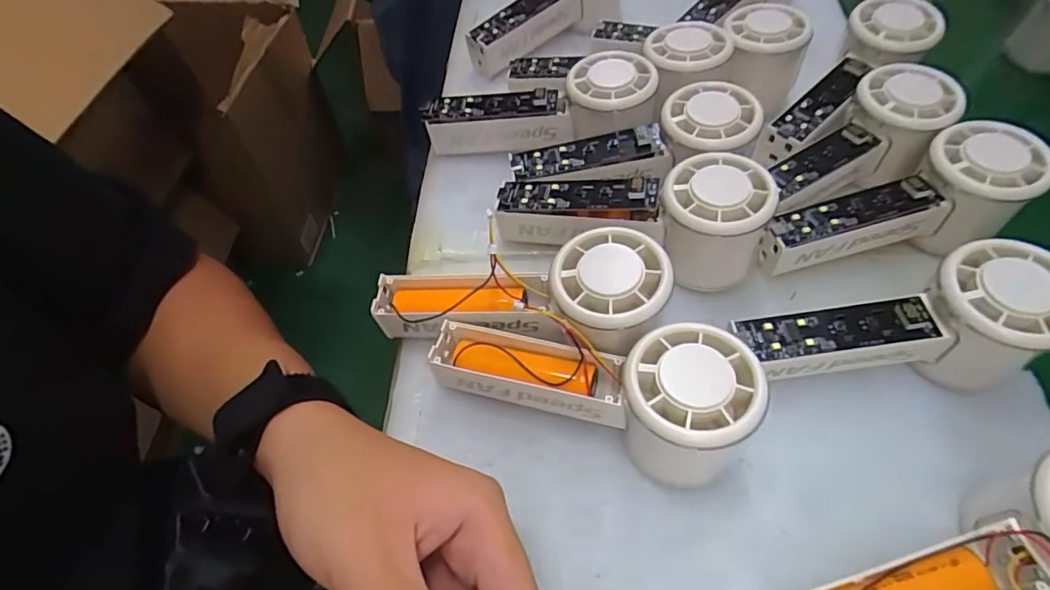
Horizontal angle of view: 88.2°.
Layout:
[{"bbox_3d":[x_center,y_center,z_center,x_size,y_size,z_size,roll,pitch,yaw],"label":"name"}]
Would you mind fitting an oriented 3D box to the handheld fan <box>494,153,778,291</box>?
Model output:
[{"bbox_3d":[0.060,-0.052,0.314,0.147,0.055,0.049,15,58,12],"label":"handheld fan"}]

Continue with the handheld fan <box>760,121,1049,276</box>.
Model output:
[{"bbox_3d":[0.212,-0.047,0.307,0.149,0.054,0.060,-19,58,-11],"label":"handheld fan"}]

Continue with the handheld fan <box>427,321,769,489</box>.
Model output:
[{"bbox_3d":[0.032,0.044,0.265,0.152,0.058,0.061,8,56,22],"label":"handheld fan"}]

